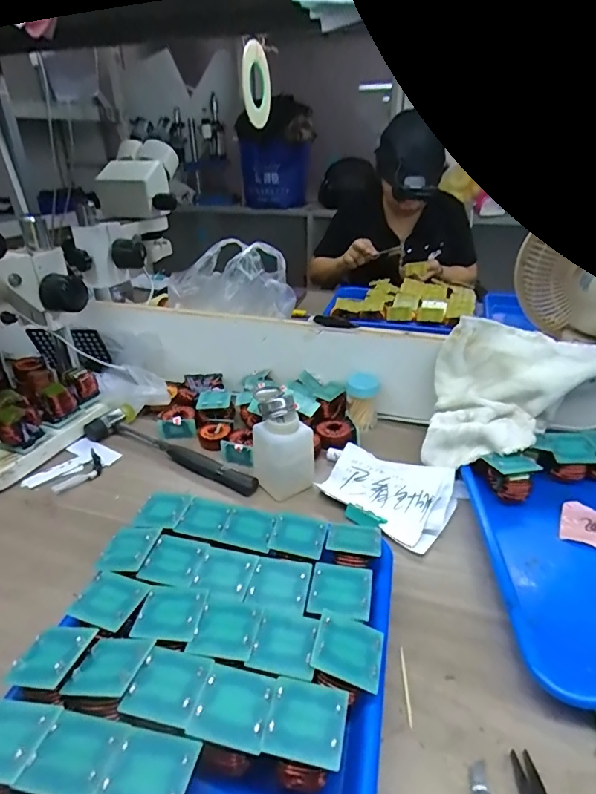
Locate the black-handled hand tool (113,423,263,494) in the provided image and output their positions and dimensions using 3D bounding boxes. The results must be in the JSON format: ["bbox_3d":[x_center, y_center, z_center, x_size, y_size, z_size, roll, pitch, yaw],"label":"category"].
[{"bbox_3d":[-0.153,0.075,0.601,0.246,0.019,0.030,17,34,29],"label":"black-handled hand tool"}]

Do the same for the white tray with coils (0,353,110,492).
[{"bbox_3d":[-0.392,0.017,0.627,0.190,0.091,0.220,11,30,22],"label":"white tray with coils"}]

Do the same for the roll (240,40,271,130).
[{"bbox_3d":[-0.081,-0.617,0.916,0.010,0.142,0.128,10,33,18],"label":"roll"}]

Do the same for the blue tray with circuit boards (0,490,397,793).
[{"bbox_3d":[-0.066,0.199,0.323,0.248,0.053,0.320,6,30,12],"label":"blue tray with circuit boards"}]

